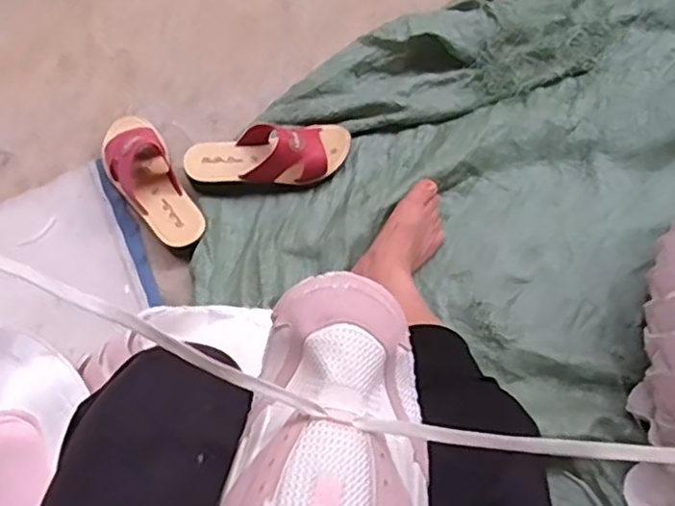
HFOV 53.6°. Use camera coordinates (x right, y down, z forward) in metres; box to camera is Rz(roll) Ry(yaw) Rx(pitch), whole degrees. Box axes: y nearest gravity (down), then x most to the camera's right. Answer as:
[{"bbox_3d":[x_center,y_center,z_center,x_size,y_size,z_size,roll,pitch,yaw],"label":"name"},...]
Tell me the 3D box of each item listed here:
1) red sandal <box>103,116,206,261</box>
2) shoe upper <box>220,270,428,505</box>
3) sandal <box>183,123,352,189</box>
[{"bbox_3d":[-0.254,-0.095,0.898,0.084,0.061,0.226,-27,72,-11],"label":"red sandal"},{"bbox_3d":[-0.004,0.132,0.419,0.120,0.062,0.249,6,62,0],"label":"shoe upper"},{"bbox_3d":[-0.093,-0.136,0.915,0.228,0.072,0.088,-10,70,-5],"label":"sandal"}]

